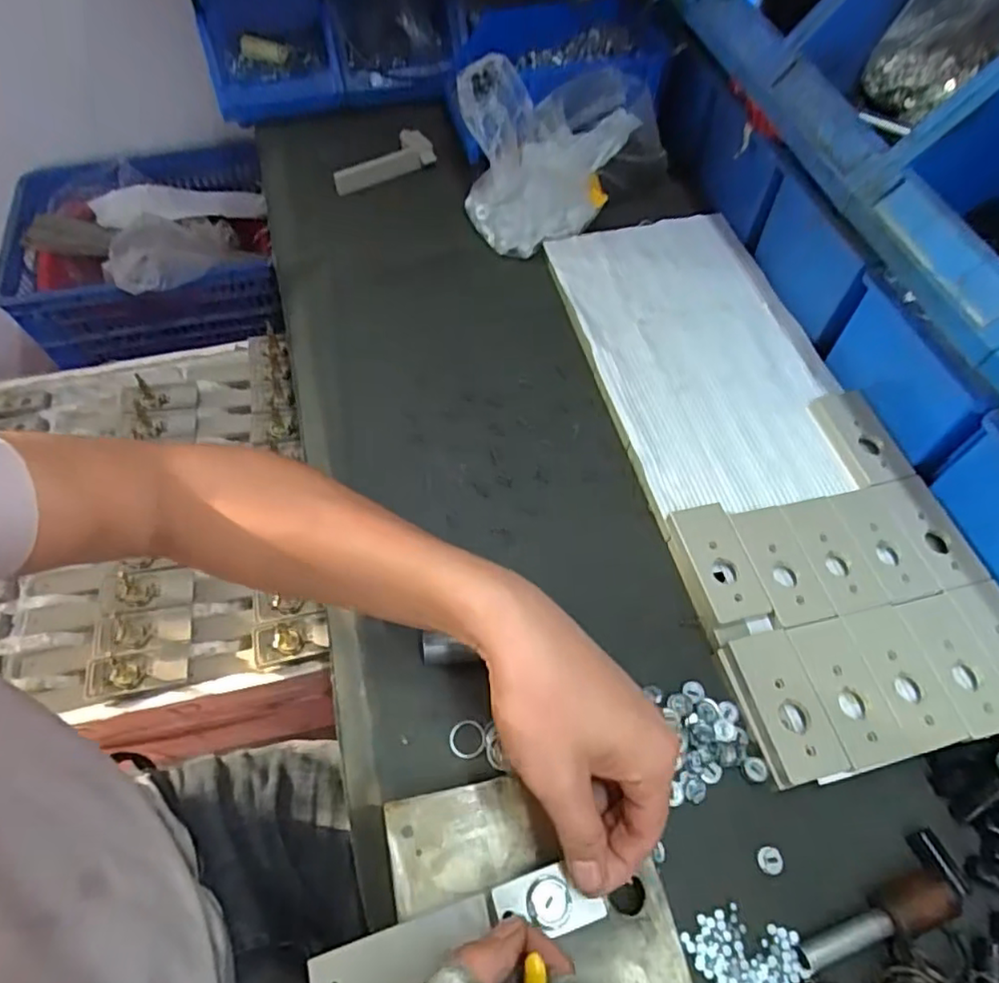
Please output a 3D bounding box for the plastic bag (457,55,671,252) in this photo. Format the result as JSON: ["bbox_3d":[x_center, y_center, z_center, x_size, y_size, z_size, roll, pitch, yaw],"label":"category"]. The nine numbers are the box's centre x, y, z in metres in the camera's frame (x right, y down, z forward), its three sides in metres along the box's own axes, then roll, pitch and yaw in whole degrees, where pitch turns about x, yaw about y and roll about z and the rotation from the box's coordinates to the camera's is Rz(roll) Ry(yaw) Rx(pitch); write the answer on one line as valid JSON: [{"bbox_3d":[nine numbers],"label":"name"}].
[{"bbox_3d":[0.053,-0.357,0.657,0.208,0.140,0.206,16,59,8],"label":"plastic bag"}]

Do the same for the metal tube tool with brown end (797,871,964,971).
[{"bbox_3d":[0.214,0.242,0.351,0.096,0.017,0.025,-12,59,-6],"label":"metal tube tool with brown end"}]

